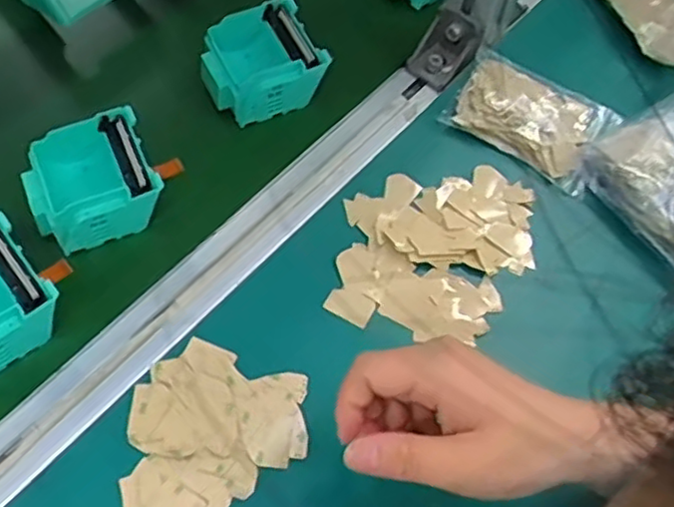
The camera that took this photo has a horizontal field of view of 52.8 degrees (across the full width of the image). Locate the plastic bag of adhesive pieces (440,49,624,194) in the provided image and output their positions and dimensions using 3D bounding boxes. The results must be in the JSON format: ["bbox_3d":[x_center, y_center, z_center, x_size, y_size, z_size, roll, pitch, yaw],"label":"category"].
[{"bbox_3d":[0.139,-0.099,0.487,0.108,0.025,0.066,31,66,11],"label":"plastic bag of adhesive pieces"}]

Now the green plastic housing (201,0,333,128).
[{"bbox_3d":[-0.056,-0.137,0.501,0.079,0.045,0.071,-26,68,-16],"label":"green plastic housing"}]

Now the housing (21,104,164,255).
[{"bbox_3d":[-0.160,-0.044,0.448,0.078,0.042,0.073,-22,67,-14],"label":"housing"}]

